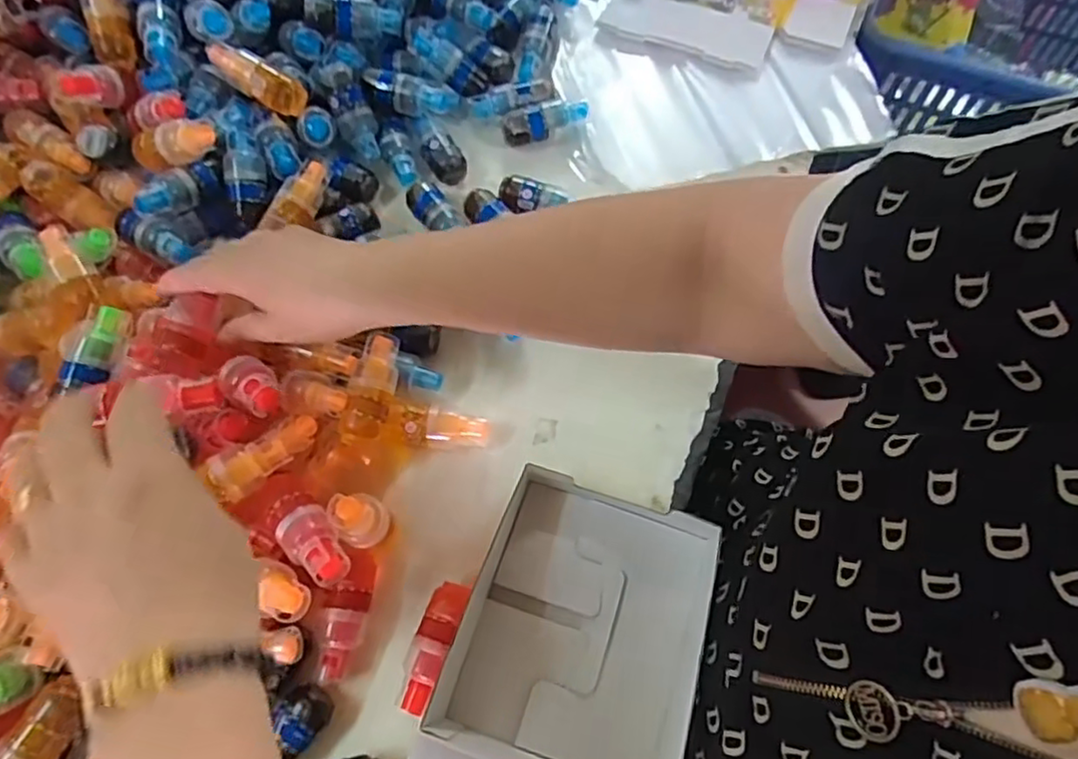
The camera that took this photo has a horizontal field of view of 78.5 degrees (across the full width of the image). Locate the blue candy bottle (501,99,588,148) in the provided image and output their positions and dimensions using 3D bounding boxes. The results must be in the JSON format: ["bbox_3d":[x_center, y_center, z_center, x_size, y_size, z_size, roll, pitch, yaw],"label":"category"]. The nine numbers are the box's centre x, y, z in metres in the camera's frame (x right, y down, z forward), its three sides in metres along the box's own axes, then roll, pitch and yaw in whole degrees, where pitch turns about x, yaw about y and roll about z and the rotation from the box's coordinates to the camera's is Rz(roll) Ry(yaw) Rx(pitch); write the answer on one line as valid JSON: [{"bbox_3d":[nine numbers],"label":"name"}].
[{"bbox_3d":[0.006,-0.230,0.587,0.077,0.024,0.024,-10,67,-3],"label":"blue candy bottle"}]

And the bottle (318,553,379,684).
[{"bbox_3d":[-0.123,0.151,0.424,0.026,0.031,0.078,9,67,5],"label":"bottle"}]

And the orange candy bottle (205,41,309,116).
[{"bbox_3d":[-0.231,-0.245,0.537,0.083,0.026,0.025,30,69,-4],"label":"orange candy bottle"}]

